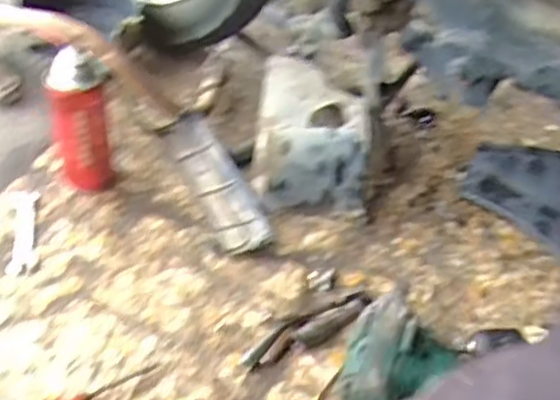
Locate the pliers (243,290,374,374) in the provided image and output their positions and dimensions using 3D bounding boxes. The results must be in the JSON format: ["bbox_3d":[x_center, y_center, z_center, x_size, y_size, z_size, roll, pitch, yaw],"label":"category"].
[{"bbox_3d":[0.031,0.126,0.686,0.151,0.023,0.033,-21,49,-27],"label":"pliers"}]

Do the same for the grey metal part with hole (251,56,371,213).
[{"bbox_3d":[0.038,-0.091,0.856,0.125,0.099,0.224,6,43,-1],"label":"grey metal part with hole"}]

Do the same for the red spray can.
[{"bbox_3d":[-0.215,-0.083,0.760,0.056,0.171,0.048,-10,45,-18],"label":"red spray can"}]

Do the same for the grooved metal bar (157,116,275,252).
[{"bbox_3d":[-0.077,-0.021,0.811,0.074,0.046,0.207,-17,48,-24],"label":"grooved metal bar"}]

